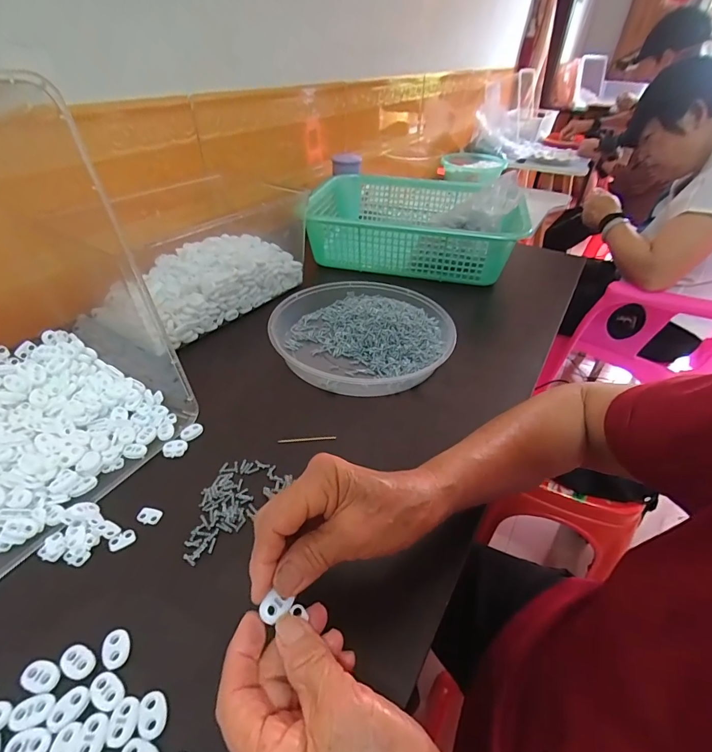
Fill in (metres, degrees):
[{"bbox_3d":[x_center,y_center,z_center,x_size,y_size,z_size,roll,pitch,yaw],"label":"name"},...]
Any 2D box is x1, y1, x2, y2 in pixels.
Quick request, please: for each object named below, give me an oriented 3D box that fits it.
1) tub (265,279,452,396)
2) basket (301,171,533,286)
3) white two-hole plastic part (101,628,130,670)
[{"bbox_3d":[0.004,-0.053,0.537,0.225,0.050,0.223,1,40,-1],"label":"tub"},{"bbox_3d":[0.098,-0.291,0.751,0.365,0.127,0.309,8,40,7],"label":"basket"},{"bbox_3d":[-0.157,0.177,0.263,0.016,0.004,0.024,-19,44,-24],"label":"white two-hole plastic part"}]

